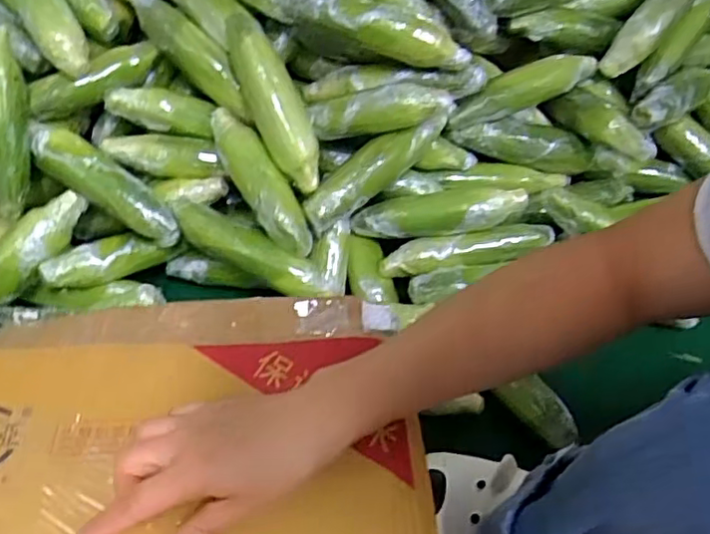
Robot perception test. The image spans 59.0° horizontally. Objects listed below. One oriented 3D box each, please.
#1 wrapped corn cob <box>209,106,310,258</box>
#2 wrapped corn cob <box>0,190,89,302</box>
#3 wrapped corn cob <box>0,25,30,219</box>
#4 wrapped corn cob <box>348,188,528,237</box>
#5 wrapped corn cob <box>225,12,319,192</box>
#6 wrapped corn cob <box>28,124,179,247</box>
[{"bbox_3d":[-0.115,-0.103,0.754,0.051,0.044,0.206,-27,75,-24],"label":"wrapped corn cob"},{"bbox_3d":[-0.380,-0.020,0.726,0.167,0.044,0.056,-43,64,-4],"label":"wrapped corn cob"},{"bbox_3d":[-0.403,-0.164,0.721,0.052,0.200,0.055,1,14,-5],"label":"wrapped corn cob"},{"bbox_3d":[0.106,-0.069,0.789,0.211,0.052,0.050,-2,53,-4],"label":"wrapped corn cob"},{"bbox_3d":[-0.092,-0.195,0.747,0.056,0.055,0.219,-24,90,-22],"label":"wrapped corn cob"},{"bbox_3d":[-0.300,-0.103,0.758,0.210,0.041,0.052,36,55,-2],"label":"wrapped corn cob"}]

